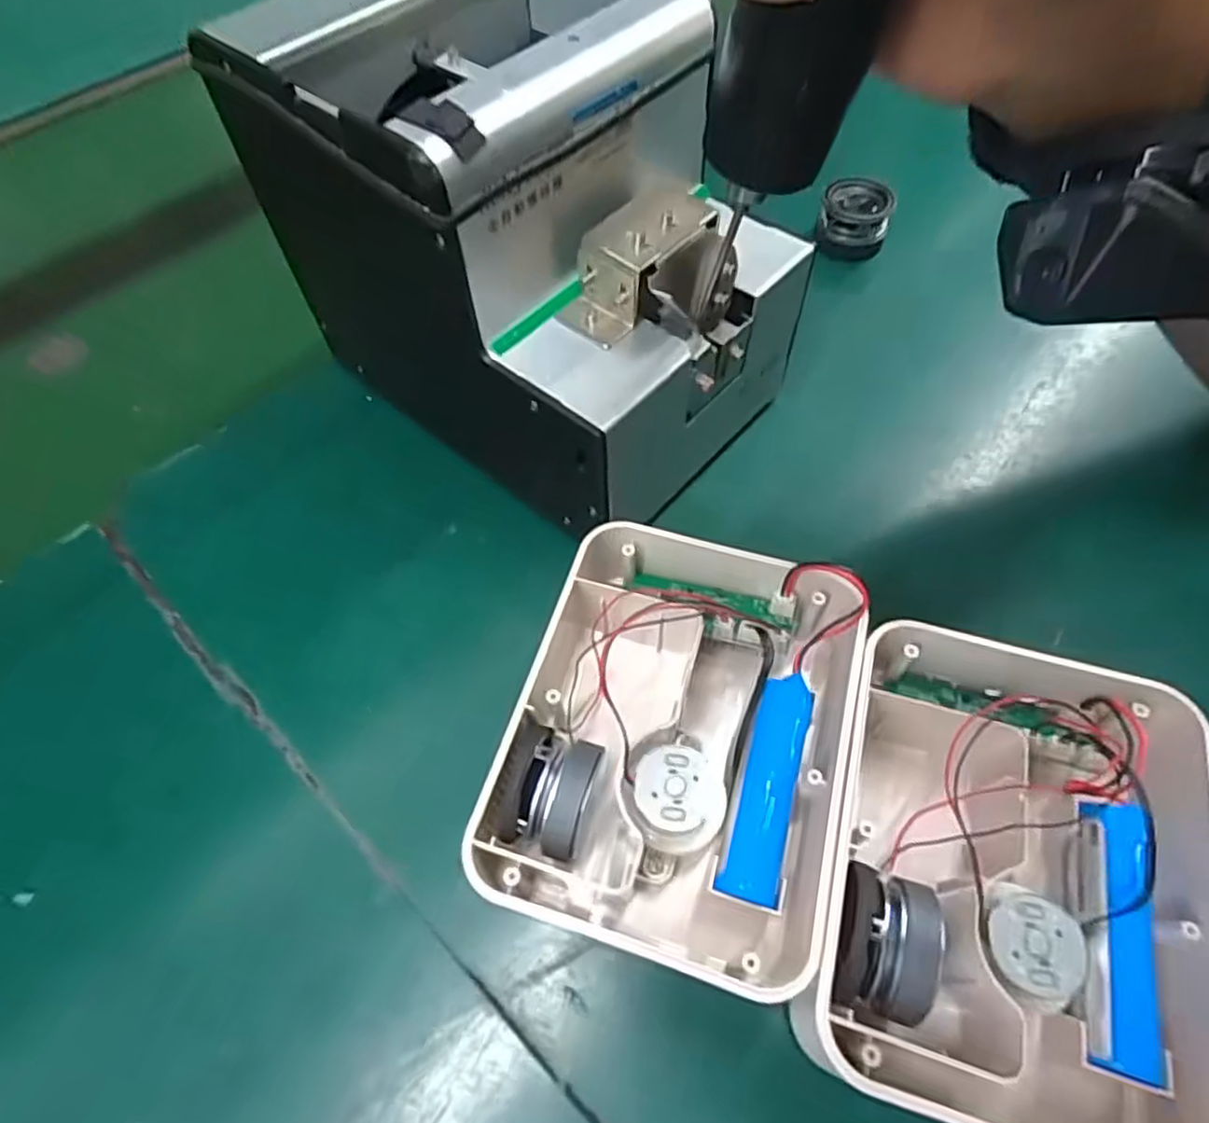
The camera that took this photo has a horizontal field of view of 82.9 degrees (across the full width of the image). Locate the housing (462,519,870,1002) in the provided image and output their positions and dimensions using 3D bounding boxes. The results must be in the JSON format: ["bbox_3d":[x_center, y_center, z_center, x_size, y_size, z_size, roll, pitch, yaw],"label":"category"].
[{"bbox_3d":[0.022,0.056,0.225,0.109,0.042,0.127,13,60,12],"label":"housing"}]

